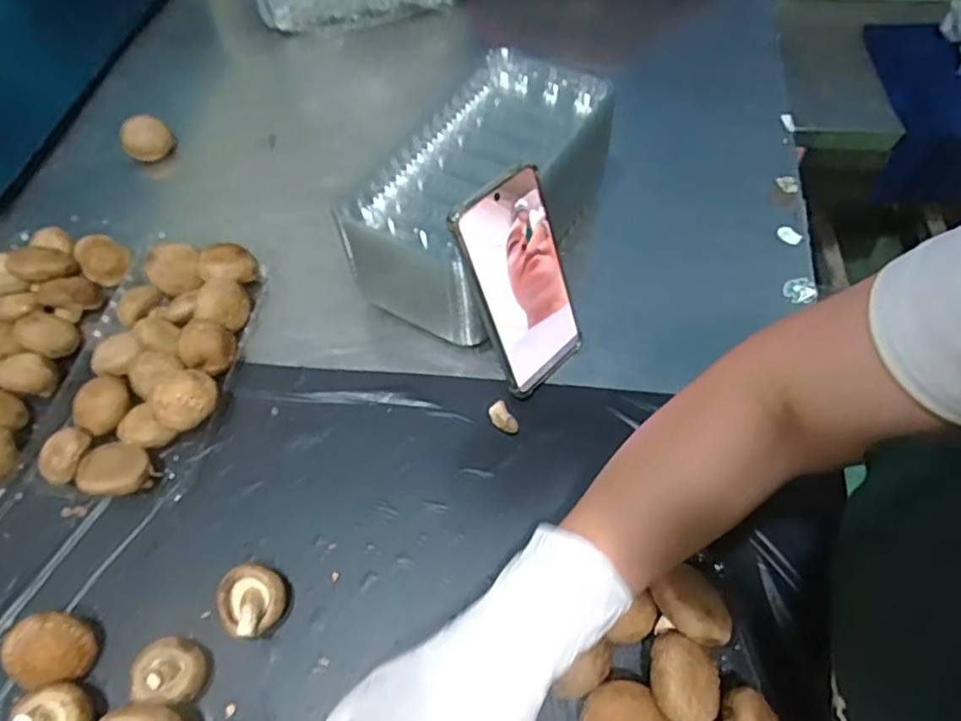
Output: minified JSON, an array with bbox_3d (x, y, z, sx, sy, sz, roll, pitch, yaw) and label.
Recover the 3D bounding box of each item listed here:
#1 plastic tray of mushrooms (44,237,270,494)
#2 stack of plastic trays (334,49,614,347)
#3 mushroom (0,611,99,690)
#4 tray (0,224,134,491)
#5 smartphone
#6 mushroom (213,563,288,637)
[{"bbox_3d":[-0.251,-0.003,0.497,0.118,0.040,0.226,1,57,2],"label":"plastic tray of mushrooms"},{"bbox_3d":[0.006,-0.135,0.536,0.130,0.107,0.246,26,61,17],"label":"stack of plastic trays"},{"bbox_3d":[-0.262,0.178,0.390,0.043,0.034,0.038,1,57,2],"label":"mushroom"},{"bbox_3d":[-0.387,-0.012,0.502,0.136,0.054,0.226,7,58,6],"label":"tray"},{"bbox_3d":[0.030,-0.051,0.448,0.075,0.157,0.010,-41,41,-23],"label":"smartphone"},{"bbox_3d":[-0.144,0.152,0.405,0.041,0.026,0.039,-1,57,1],"label":"mushroom"}]

